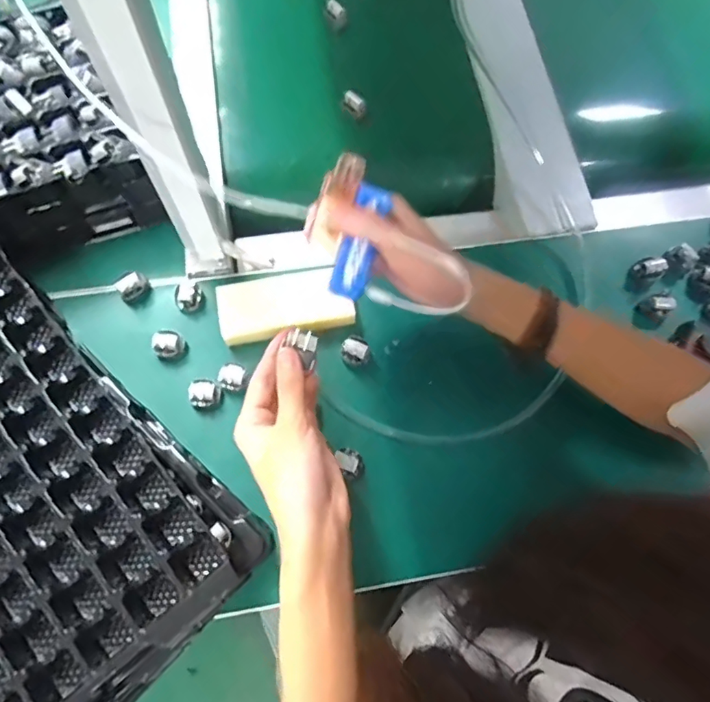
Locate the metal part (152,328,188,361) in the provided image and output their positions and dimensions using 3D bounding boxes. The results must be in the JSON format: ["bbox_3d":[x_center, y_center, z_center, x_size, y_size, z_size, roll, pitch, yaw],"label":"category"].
[{"bbox_3d":[-0.169,-0.005,0.465,0.023,0.022,0.024,0,73,1],"label":"metal part"}]

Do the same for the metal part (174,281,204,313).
[{"bbox_3d":[-0.156,-0.051,0.480,0.022,0.018,0.025,-4,73,0],"label":"metal part"}]

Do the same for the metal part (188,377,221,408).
[{"bbox_3d":[-0.134,0.037,0.451,0.024,0.016,0.026,0,73,1],"label":"metal part"}]

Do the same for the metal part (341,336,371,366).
[{"bbox_3d":[0.002,-0.001,0.468,0.025,0.022,0.026,0,73,1],"label":"metal part"}]

